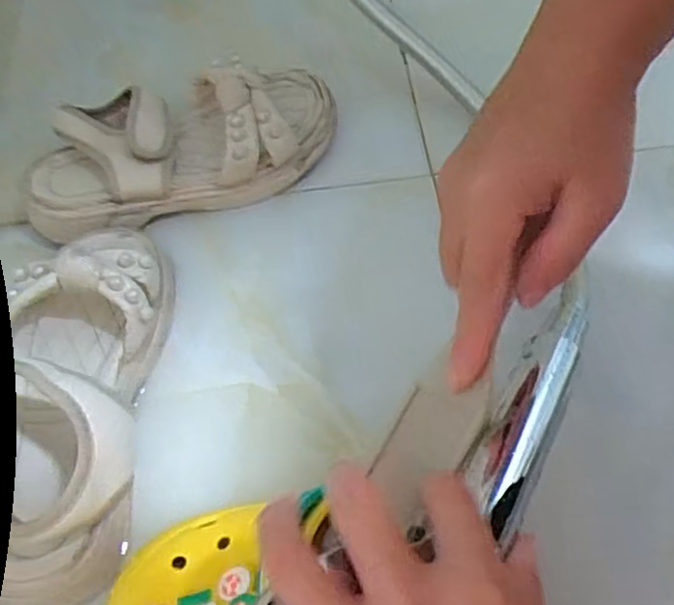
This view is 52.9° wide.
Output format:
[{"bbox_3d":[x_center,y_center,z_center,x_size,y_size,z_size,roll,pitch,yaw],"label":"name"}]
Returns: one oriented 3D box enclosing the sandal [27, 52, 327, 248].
[{"bbox_3d":[-0.105,-0.107,0.442,0.205,0.052,0.107,-16,60,-6],"label":"sandal"}]

